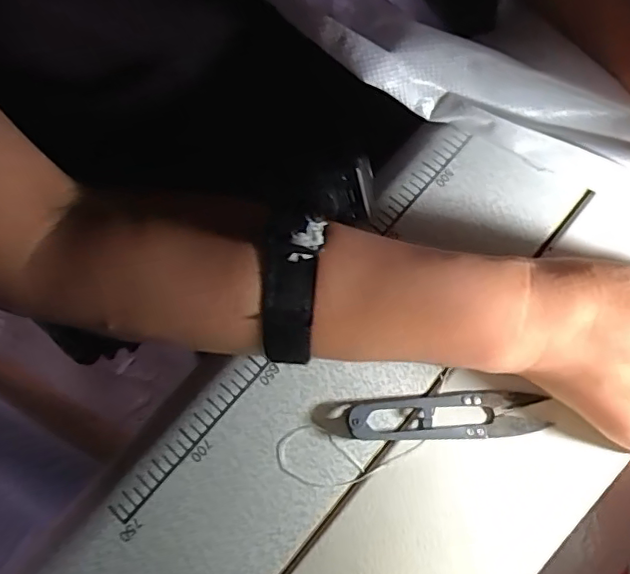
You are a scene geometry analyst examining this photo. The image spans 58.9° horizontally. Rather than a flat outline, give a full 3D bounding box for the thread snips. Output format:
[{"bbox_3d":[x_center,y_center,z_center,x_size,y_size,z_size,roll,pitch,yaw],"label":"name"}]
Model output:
[{"bbox_3d":[0.067,0.066,0.283,0.099,0.010,0.022,-3,73,0],"label":"thread snips"}]

